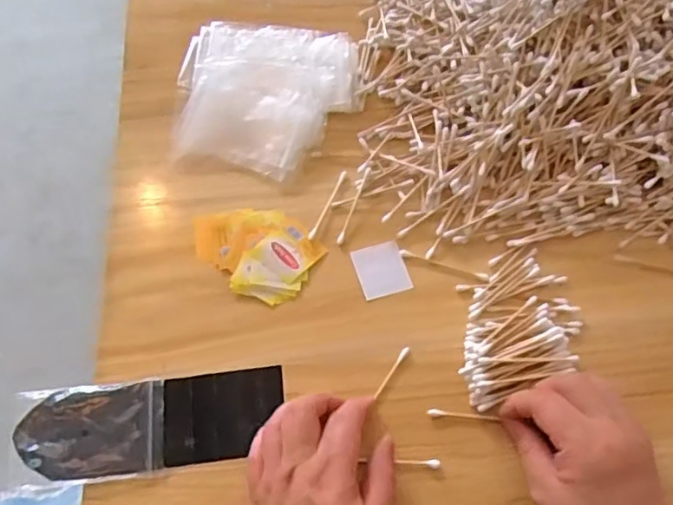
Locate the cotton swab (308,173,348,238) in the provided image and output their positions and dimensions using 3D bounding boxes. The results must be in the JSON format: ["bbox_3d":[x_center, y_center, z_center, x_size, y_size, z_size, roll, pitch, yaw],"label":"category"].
[{"bbox_3d":[-0.007,-0.040,0.503,0.006,0.004,0.070,23,67,8],"label":"cotton swab"}]

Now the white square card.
[{"bbox_3d":[0.036,0.013,0.482,0.039,0.004,0.042,-16,67,-9],"label":"white square card"}]

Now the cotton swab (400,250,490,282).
[{"bbox_3d":[0.087,0.010,0.485,0.072,0.004,0.007,17,66,6],"label":"cotton swab"}]

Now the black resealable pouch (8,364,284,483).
[{"bbox_3d":[-0.125,0.117,0.420,0.174,0.007,0.063,-7,66,-9],"label":"black resealable pouch"}]

